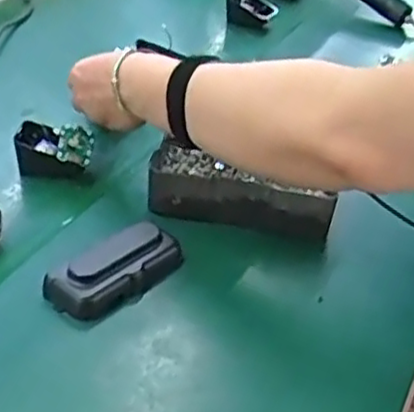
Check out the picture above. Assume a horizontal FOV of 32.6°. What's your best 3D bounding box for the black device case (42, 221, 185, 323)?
[{"bbox_3d":[-0.066,0.045,0.532,0.043,0.032,0.104,29,43,32],"label":"black device case"}]

